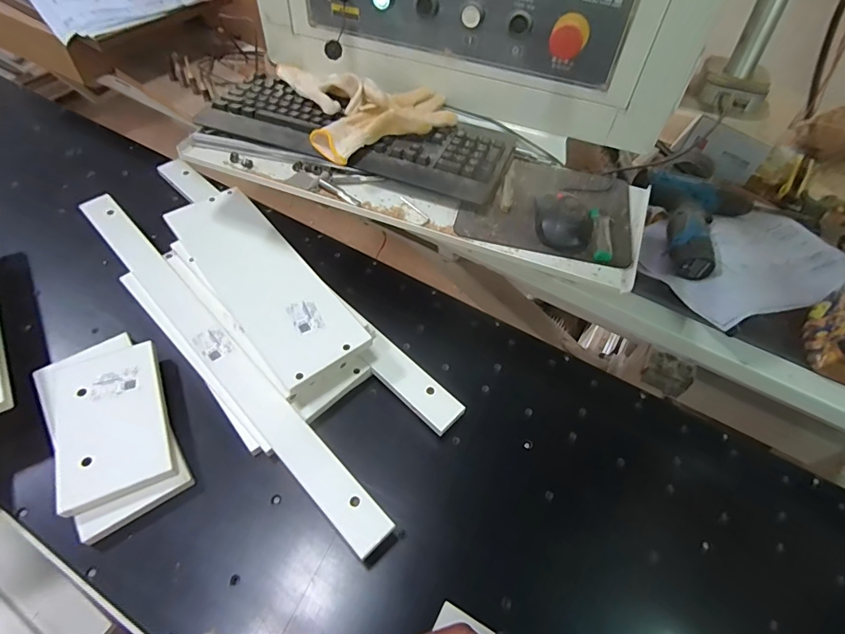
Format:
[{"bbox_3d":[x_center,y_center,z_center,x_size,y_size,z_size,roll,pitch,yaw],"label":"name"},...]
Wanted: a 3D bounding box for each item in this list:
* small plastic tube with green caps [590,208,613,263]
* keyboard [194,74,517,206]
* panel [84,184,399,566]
[{"bbox_3d":[0.223,-0.103,0.561,0.024,0.011,0.086,7,58,3],"label":"small plastic tube with green caps"},{"bbox_3d":[-0.095,-0.268,0.655,0.437,0.025,0.152,18,55,8],"label":"keyboard"},{"bbox_3d":[-0.308,0.034,0.655,0.057,0.026,0.747,-37,65,-27],"label":"panel"}]

